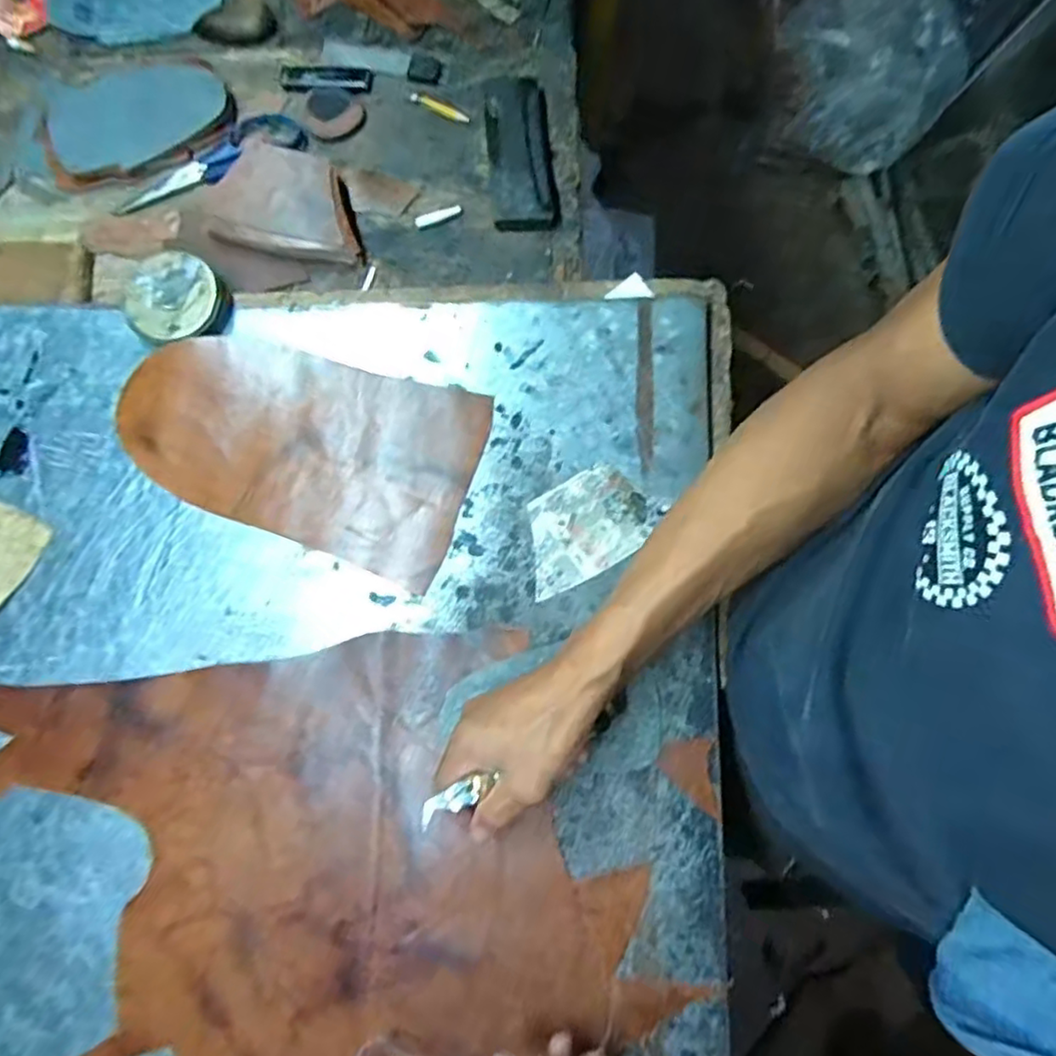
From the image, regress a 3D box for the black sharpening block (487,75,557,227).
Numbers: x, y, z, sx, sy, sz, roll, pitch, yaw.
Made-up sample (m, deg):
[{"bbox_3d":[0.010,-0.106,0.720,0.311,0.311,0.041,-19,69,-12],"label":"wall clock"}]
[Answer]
[{"bbox_3d":[-0.006,-0.335,0.572,0.054,0.016,0.152,-4,79,-3],"label":"black sharpening block"}]

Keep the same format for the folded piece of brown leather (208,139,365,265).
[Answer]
[{"bbox_3d":[-0.205,-0.278,0.547,0.122,0.033,0.081,5,79,-2],"label":"folded piece of brown leather"}]

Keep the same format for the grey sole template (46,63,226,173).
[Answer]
[{"bbox_3d":[-0.350,-0.374,0.575,0.150,0.008,0.098,-23,81,-4],"label":"grey sole template"}]

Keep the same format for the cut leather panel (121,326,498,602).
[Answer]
[{"bbox_3d":[-0.178,-0.071,0.508,0.274,0.009,0.152,21,83,4],"label":"cut leather panel"}]

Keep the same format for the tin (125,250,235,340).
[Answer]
[{"bbox_3d":[-0.279,-0.181,0.517,0.075,0.024,0.070,0,79,-3],"label":"tin"}]

